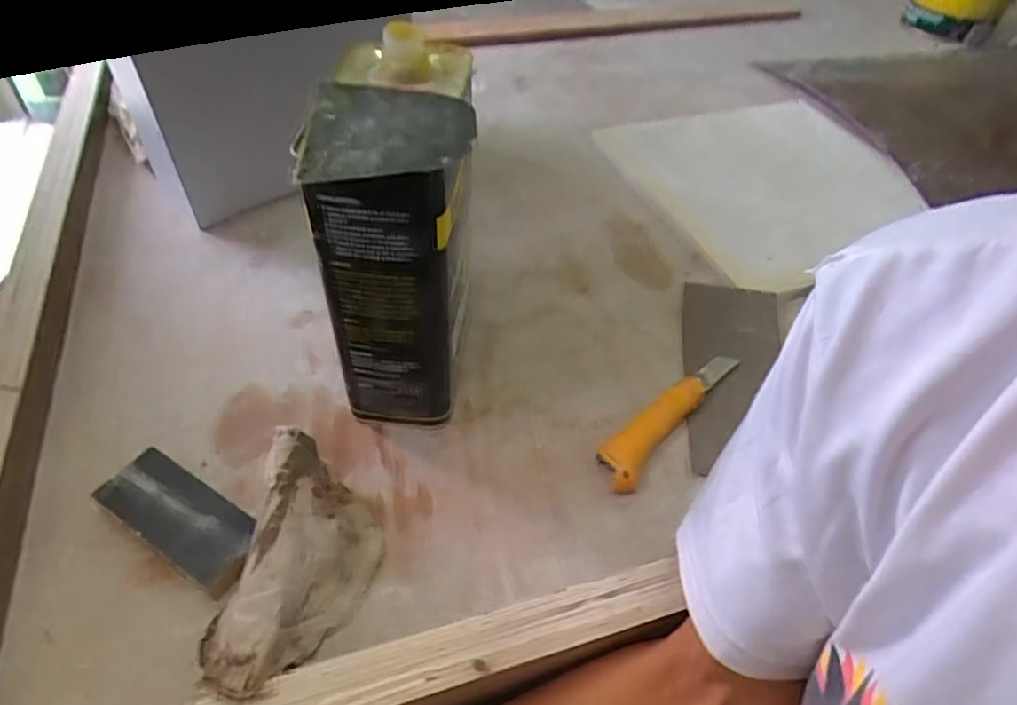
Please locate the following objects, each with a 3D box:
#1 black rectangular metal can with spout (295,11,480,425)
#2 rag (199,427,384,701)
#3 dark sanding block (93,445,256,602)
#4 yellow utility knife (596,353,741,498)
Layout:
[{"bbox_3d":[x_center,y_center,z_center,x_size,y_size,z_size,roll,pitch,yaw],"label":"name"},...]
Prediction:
[{"bbox_3d":[-0.079,-0.070,0.476,0.094,0.250,0.159,2,47,-2],"label":"black rectangular metal can with spout"},{"bbox_3d":[-0.139,0.139,0.411,0.085,0.059,0.162,11,48,6],"label":"rag"},{"bbox_3d":[-0.233,0.119,0.444,0.126,0.021,0.051,26,51,19],"label":"dark sanding block"},{"bbox_3d":[0.138,0.047,0.533,0.036,0.021,0.184,34,54,25],"label":"yellow utility knife"}]

